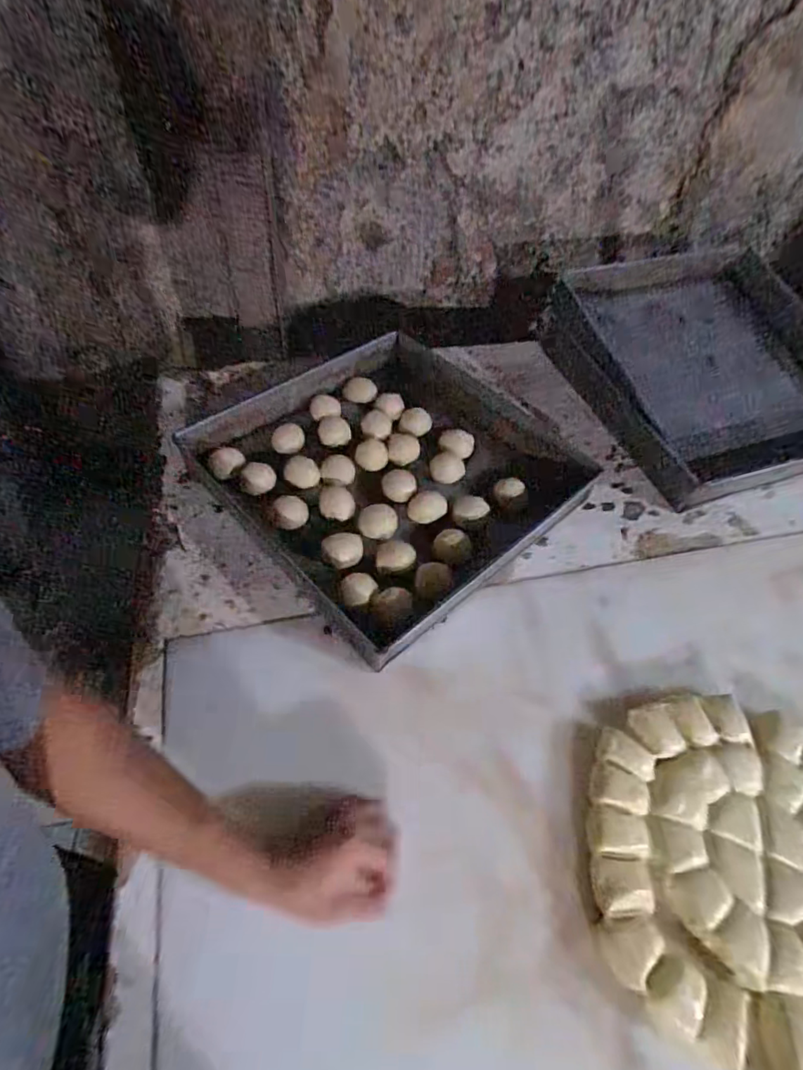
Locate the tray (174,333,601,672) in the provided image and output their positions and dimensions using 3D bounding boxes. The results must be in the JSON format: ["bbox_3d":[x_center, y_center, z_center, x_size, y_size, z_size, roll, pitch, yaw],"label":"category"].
[{"bbox_3d":[-0.008,-0.096,0.740,0.427,0.060,0.427,-35,61,-25],"label":"tray"}]

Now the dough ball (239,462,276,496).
[{"bbox_3d":[-0.191,-0.077,0.713,0.043,0.029,0.034,-34,60,-25],"label":"dough ball"}]

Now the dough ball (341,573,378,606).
[{"bbox_3d":[-0.050,0.066,0.620,0.036,0.026,0.038,1,52,-1],"label":"dough ball"}]

